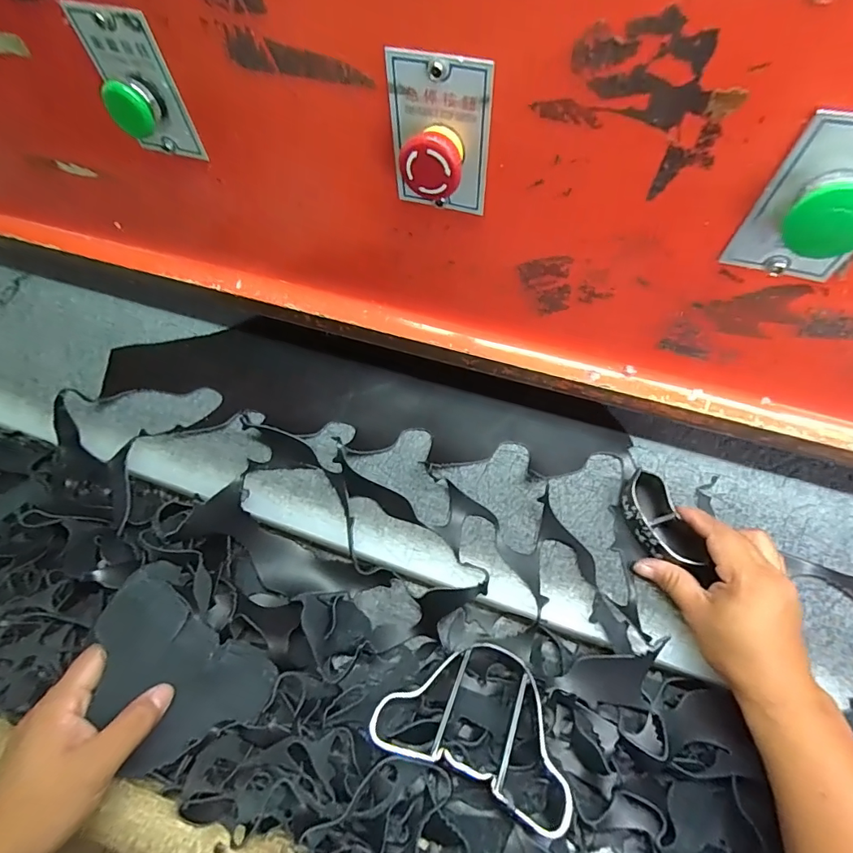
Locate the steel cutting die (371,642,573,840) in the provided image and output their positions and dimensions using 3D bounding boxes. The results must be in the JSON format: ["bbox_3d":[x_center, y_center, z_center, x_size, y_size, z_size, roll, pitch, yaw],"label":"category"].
[{"bbox_3d":[0.046,0.214,0.345,0.152,0.030,0.095,23,66,13],"label":"steel cutting die"}]

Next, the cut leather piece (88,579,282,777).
[{"bbox_3d":[-0.187,0.183,0.341,0.133,0.025,0.094,48,53,-17],"label":"cut leather piece"}]

